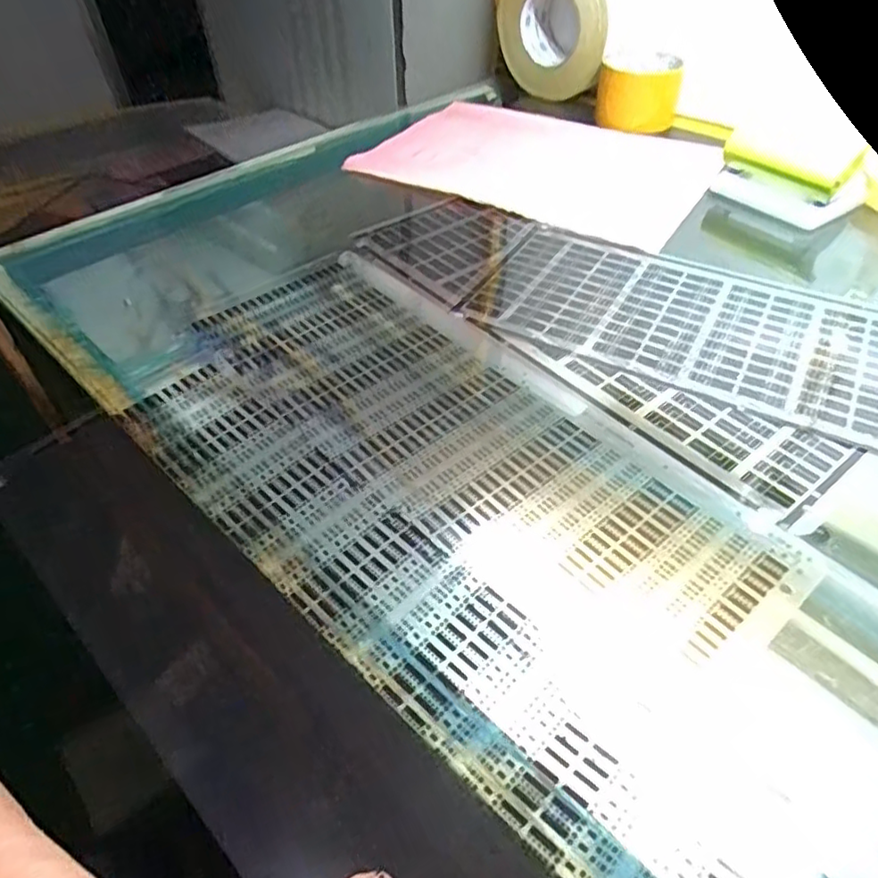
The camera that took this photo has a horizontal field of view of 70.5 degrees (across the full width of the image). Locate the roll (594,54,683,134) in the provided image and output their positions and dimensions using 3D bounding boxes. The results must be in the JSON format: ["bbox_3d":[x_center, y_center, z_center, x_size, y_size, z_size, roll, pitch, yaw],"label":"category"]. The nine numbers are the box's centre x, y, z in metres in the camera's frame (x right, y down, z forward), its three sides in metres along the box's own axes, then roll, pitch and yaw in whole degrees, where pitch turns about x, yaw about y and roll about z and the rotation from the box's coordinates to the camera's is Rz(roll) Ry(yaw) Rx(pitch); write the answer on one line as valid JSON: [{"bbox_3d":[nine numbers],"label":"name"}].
[{"bbox_3d":[0.204,-0.355,0.636,0.080,0.055,0.071,12,47,12],"label":"roll"}]

